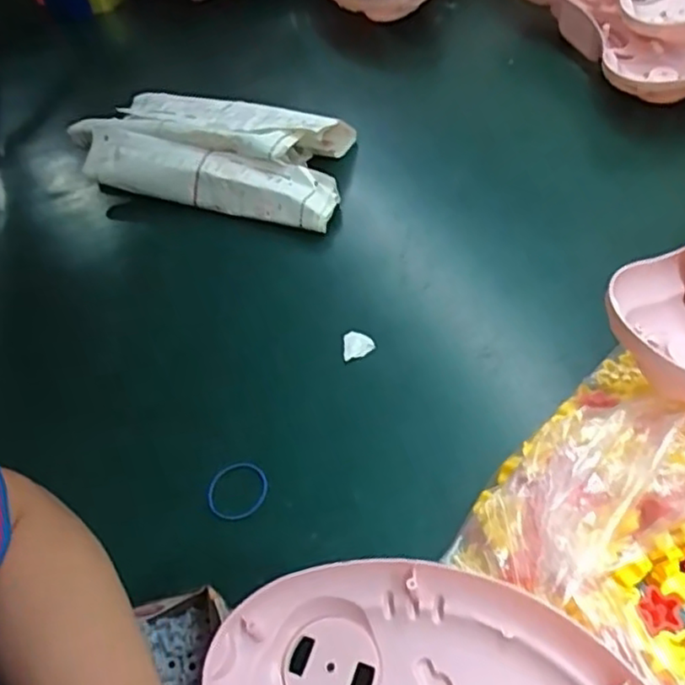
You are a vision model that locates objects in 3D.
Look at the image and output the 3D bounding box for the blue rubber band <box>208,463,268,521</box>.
[{"bbox_3d":[-0.077,0.109,0.491,0.045,0.005,0.039,-20,50,-8],"label":"blue rubber band"}]

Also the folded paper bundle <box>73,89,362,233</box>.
[{"bbox_3d":[-0.146,-0.225,0.750,0.345,0.065,0.161,15,55,21],"label":"folded paper bundle"}]

